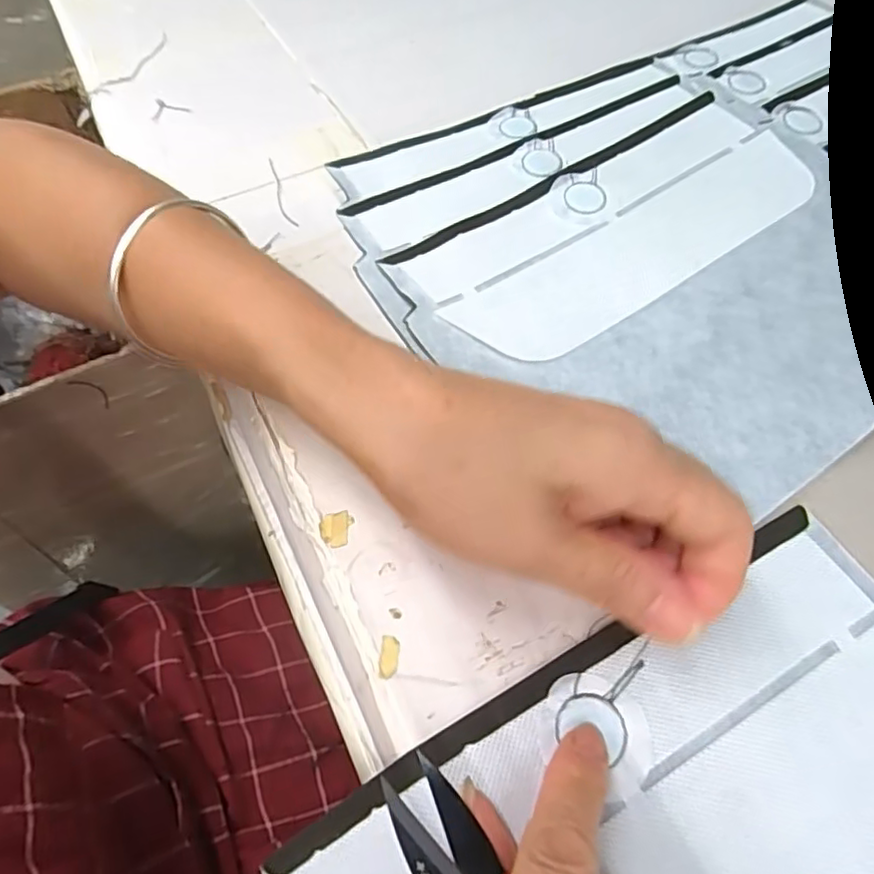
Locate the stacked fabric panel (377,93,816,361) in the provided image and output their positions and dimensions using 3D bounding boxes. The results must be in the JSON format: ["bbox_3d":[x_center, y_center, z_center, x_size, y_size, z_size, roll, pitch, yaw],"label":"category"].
[{"bbox_3d":[0.092,-0.112,0.322,0.221,0.006,0.093,-30,61,-14],"label":"stacked fabric panel"}]

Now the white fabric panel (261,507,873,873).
[{"bbox_3d":[0.065,0.118,0.195,0.226,0.024,0.094,-30,58,-10],"label":"white fabric panel"}]

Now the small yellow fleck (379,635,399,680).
[{"bbox_3d":[-0.017,0.076,0.216,0.006,0.004,0.014,1,58,4],"label":"small yellow fleck"}]

